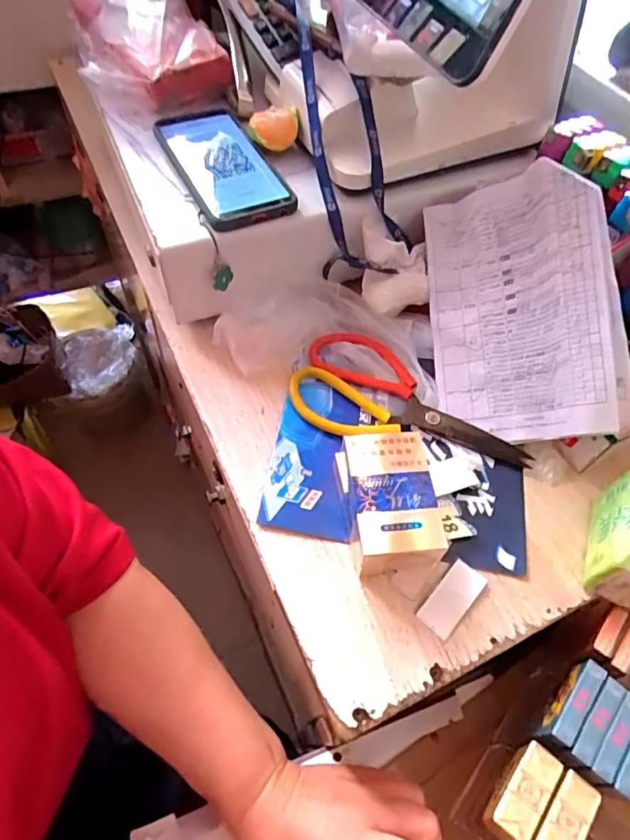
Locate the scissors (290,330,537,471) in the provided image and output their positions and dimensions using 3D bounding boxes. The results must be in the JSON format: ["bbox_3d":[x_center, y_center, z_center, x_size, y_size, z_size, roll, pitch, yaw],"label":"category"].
[{"bbox_3d":[0.078,-0.019,0.431,0.193,0.012,0.095,13,58,3],"label":"scissors"}]

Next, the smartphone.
[{"bbox_3d":[-0.077,-0.217,0.436,0.075,0.013,0.148,-22,63,-17],"label":"smartphone"}]

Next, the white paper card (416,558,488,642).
[{"bbox_3d":[0.094,0.122,0.355,0.025,0.004,0.053,38,63,17],"label":"white paper card"}]

